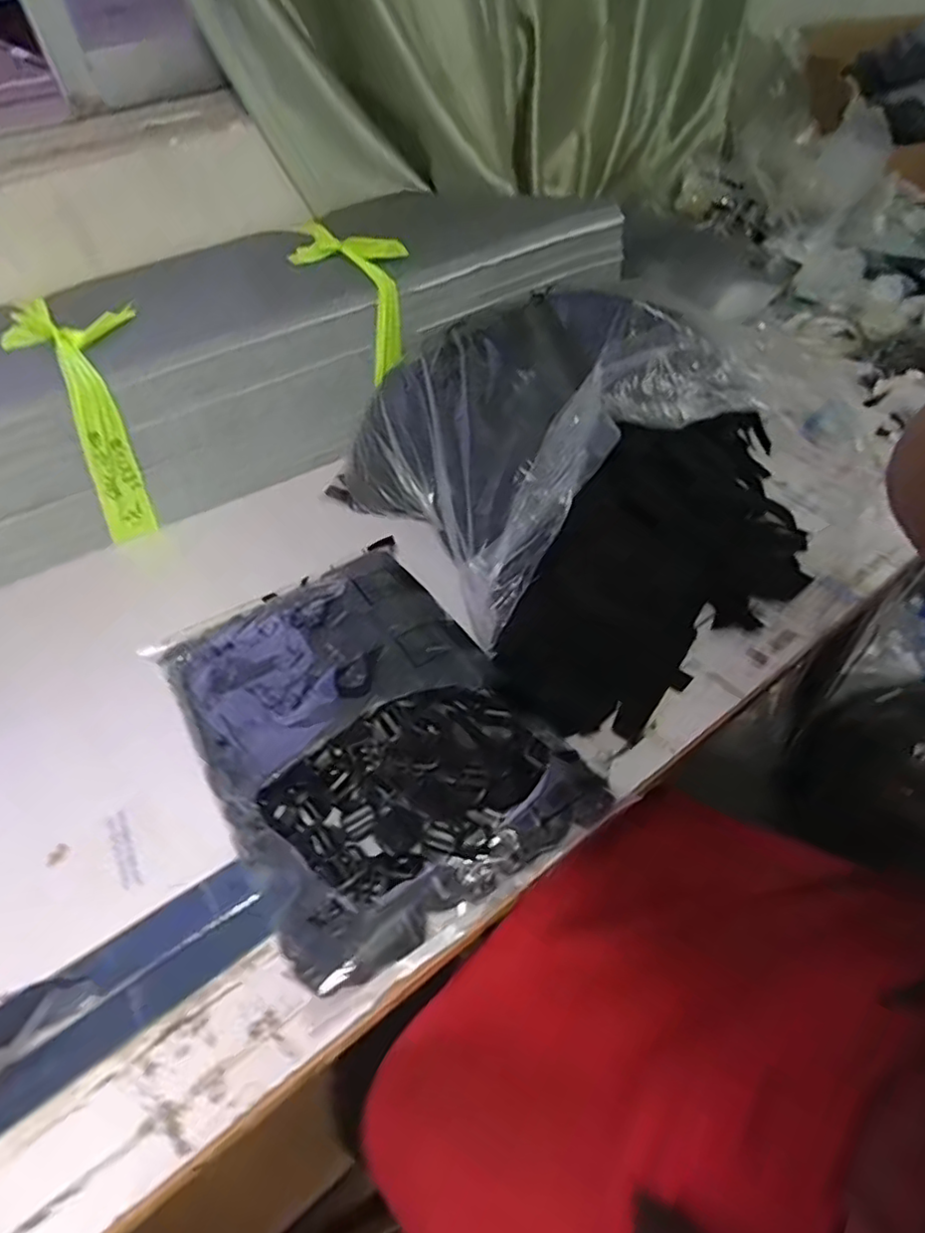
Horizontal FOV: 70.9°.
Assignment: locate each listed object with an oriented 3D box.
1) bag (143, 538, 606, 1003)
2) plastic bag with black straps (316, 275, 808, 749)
[{"bbox_3d":[-0.091,0.097,0.588,0.262,0.055,0.363,-29,52,-18],"label":"bag"},{"bbox_3d":[0.157,-0.166,0.706,0.446,0.195,0.448,-27,52,-16],"label":"plastic bag with black straps"}]

